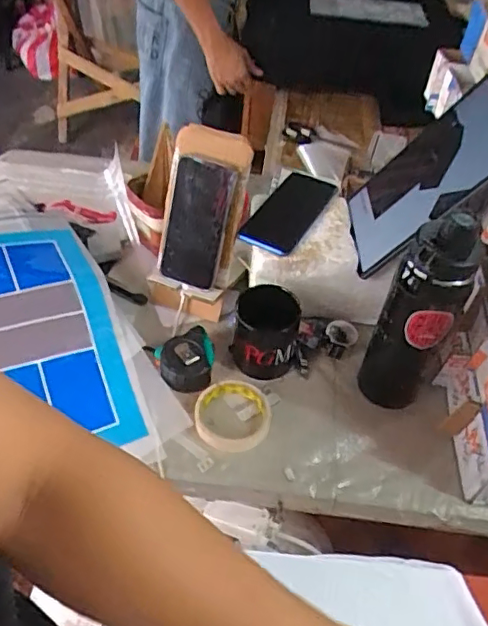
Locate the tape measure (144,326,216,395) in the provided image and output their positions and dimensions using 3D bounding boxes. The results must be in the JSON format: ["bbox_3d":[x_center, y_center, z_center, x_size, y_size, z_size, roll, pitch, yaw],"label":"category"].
[{"bbox_3d":[-0.073,0.062,0.746,0.079,0.043,0.081,3,48,-3],"label":"tape measure"}]

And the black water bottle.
[{"bbox_3d":[0.190,0.013,0.644,0.078,0.272,0.061,22,50,14],"label":"black water bottle"}]

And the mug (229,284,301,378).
[{"bbox_3d":[0.026,0.026,0.745,0.083,0.084,0.072,12,48,6],"label":"mug"}]

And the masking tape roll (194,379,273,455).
[{"bbox_3d":[-0.014,0.126,0.704,0.092,0.015,0.090,3,48,-3],"label":"masking tape roll"}]

